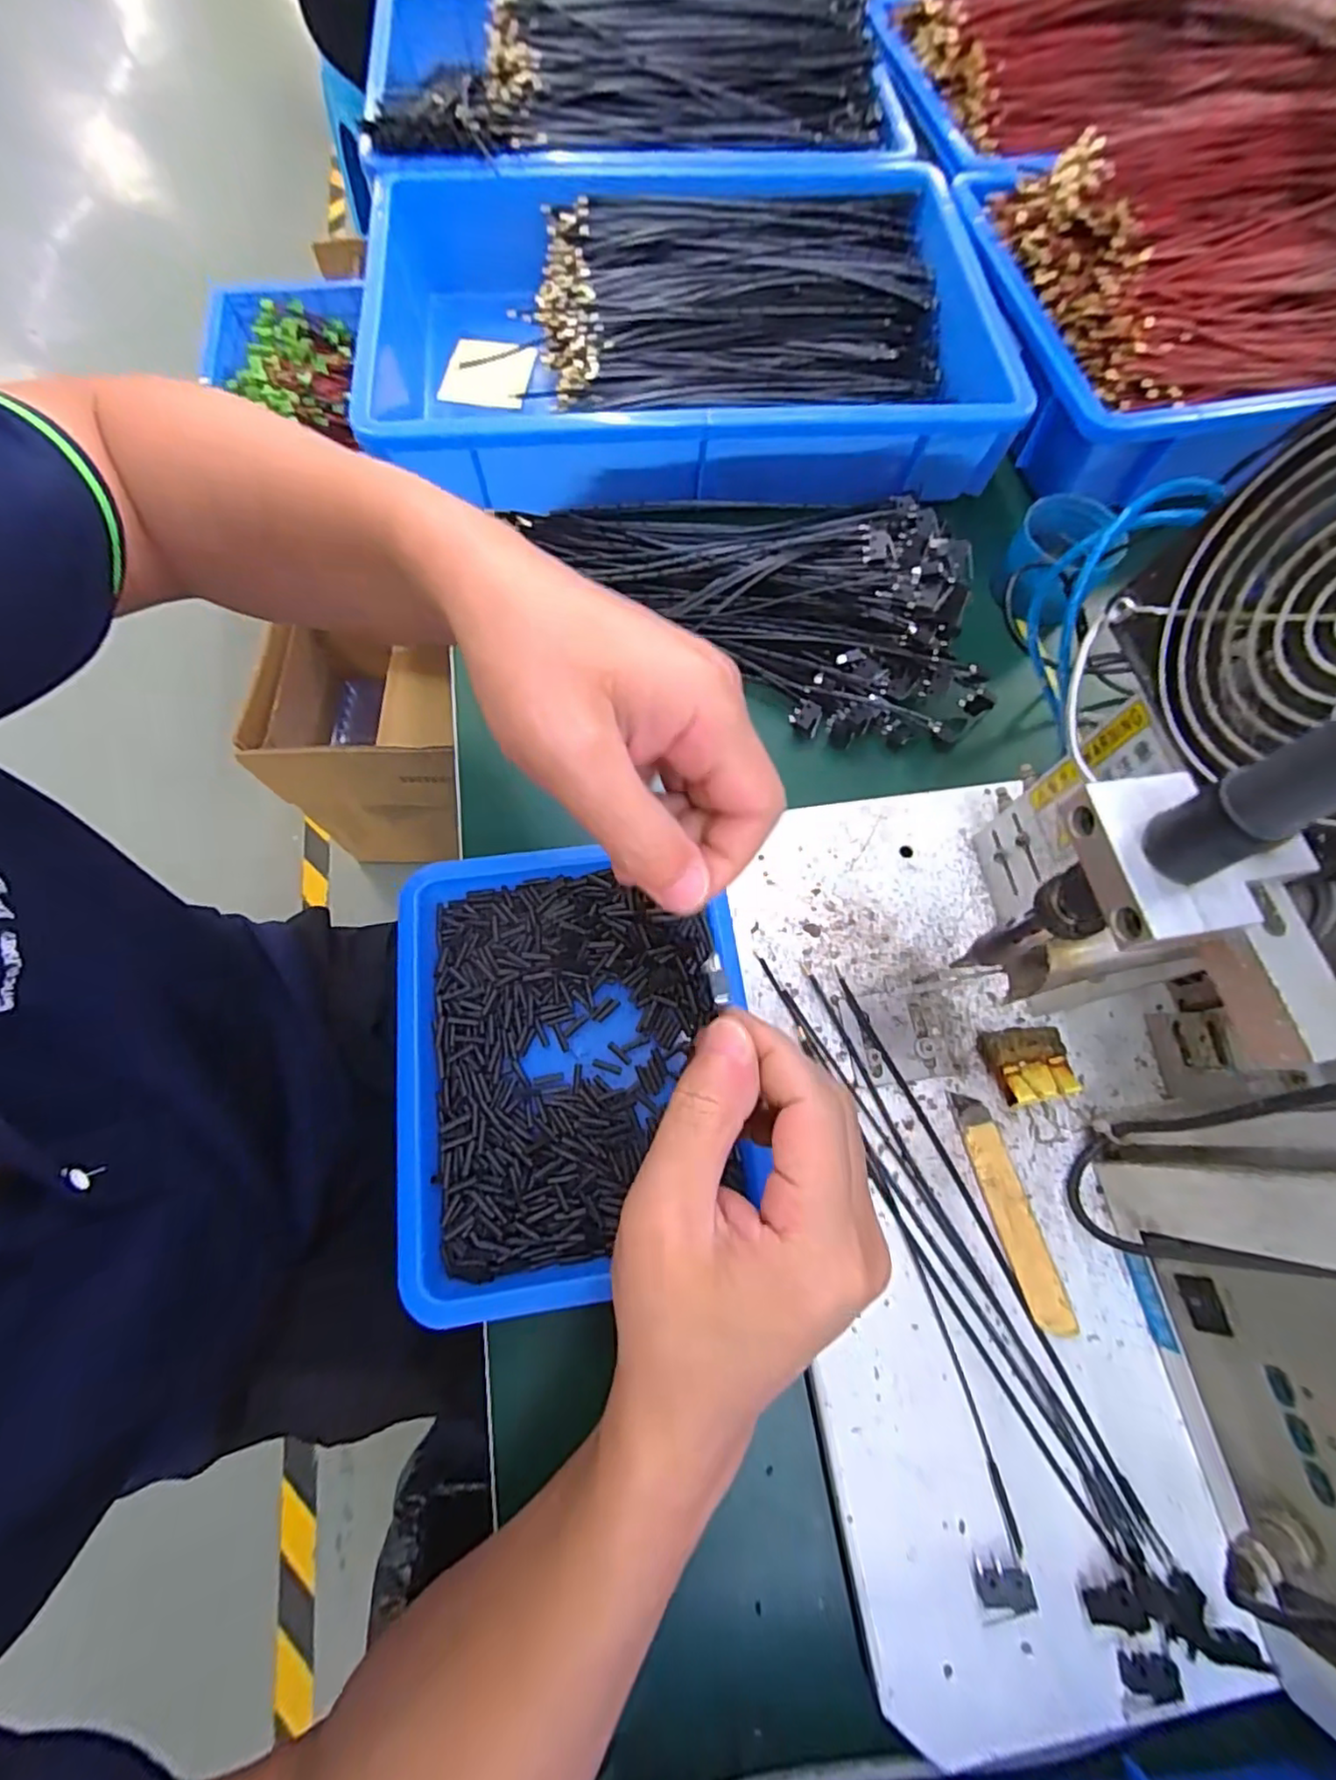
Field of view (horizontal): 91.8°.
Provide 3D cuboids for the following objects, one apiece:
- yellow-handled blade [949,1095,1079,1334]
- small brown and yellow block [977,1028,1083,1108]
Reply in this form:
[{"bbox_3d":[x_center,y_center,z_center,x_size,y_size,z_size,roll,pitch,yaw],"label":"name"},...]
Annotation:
[{"bbox_3d":[0.159,0.148,0.301,0.021,0.005,0.102,-12,71,-6],"label":"yellow-handled blade"},{"bbox_3d":[0.178,0.086,0.320,0.039,0.018,0.035,-8,70,-4],"label":"small brown and yellow block"}]

